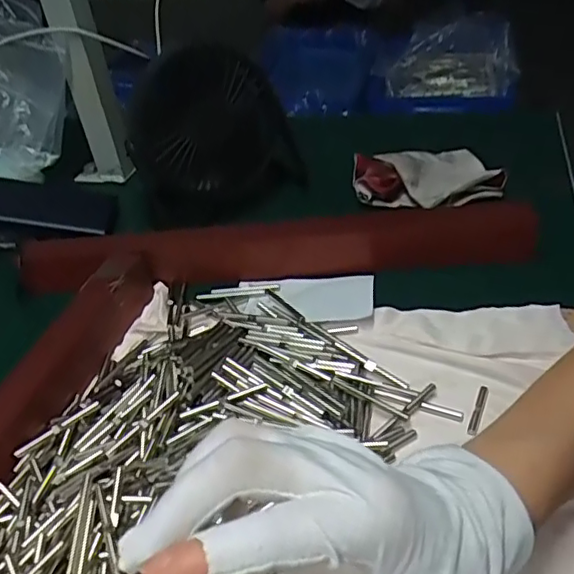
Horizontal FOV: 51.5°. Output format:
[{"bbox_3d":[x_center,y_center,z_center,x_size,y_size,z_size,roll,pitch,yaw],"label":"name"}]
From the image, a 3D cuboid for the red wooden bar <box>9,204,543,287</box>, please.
[{"bbox_3d":[-0.013,-0.035,0.464,0.402,0.039,0.041,-4,39,3],"label":"red wooden bar"}]

